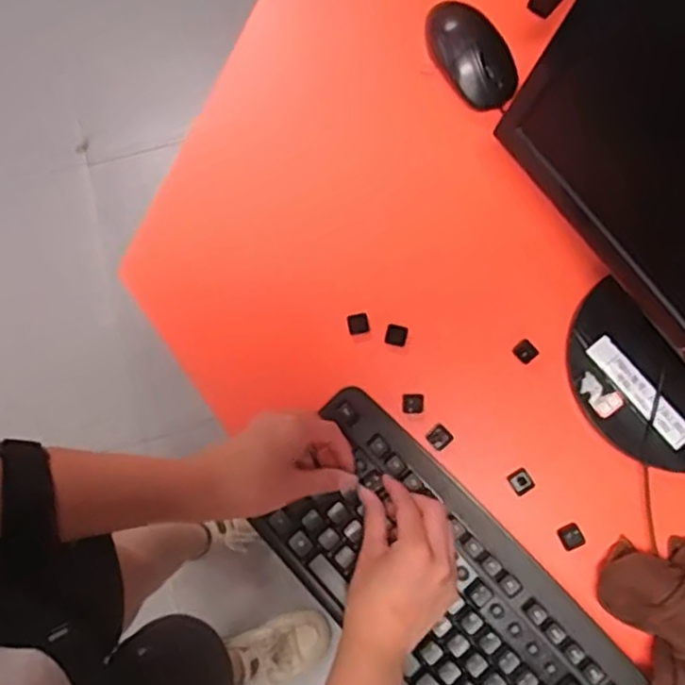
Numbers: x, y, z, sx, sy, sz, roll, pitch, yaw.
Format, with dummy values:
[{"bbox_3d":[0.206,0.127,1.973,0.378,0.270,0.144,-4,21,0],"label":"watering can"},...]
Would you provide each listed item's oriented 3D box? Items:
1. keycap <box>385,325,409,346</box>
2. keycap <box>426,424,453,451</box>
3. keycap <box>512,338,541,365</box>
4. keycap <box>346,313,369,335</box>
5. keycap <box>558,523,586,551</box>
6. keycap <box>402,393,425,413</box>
[{"bbox_3d":[0.046,-0.006,0.577,0.018,0.004,0.017,11,78,2],"label":"keycap"},{"bbox_3d":[0.080,0.079,0.562,0.018,0.004,0.018,43,81,8],"label":"keycap"},{"bbox_3d":[0.154,0.008,0.570,0.017,0.004,0.018,-44,82,-9],"label":"keycap"},{"bbox_3d":[0.013,-0.016,0.578,0.018,0.004,0.017,-12,78,-3],"label":"keycap"},{"bbox_3d":[0.182,0.154,0.539,0.018,0.004,0.019,-27,80,-6],"label":"keycap"},{"bbox_3d":[0.059,0.050,0.564,0.018,0.009,0.017,0,78,-1],"label":"keycap"}]

